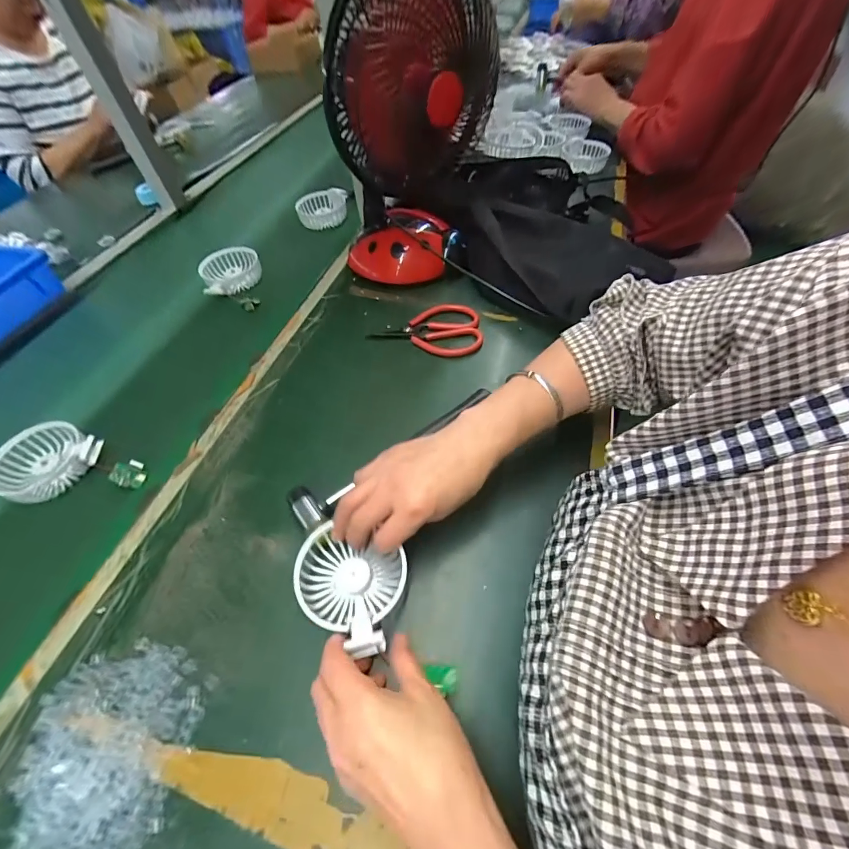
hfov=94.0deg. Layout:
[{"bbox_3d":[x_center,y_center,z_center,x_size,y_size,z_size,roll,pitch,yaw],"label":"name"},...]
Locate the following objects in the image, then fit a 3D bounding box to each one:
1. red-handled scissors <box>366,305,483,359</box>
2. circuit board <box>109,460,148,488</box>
[{"bbox_3d":[0.000,-0.121,0.516,0.142,0.011,0.086,-10,53,-2],"label":"red-handled scissors"},{"bbox_3d":[-0.315,0.052,0.423,0.030,0.008,0.028,24,76,-29],"label":"circuit board"}]

